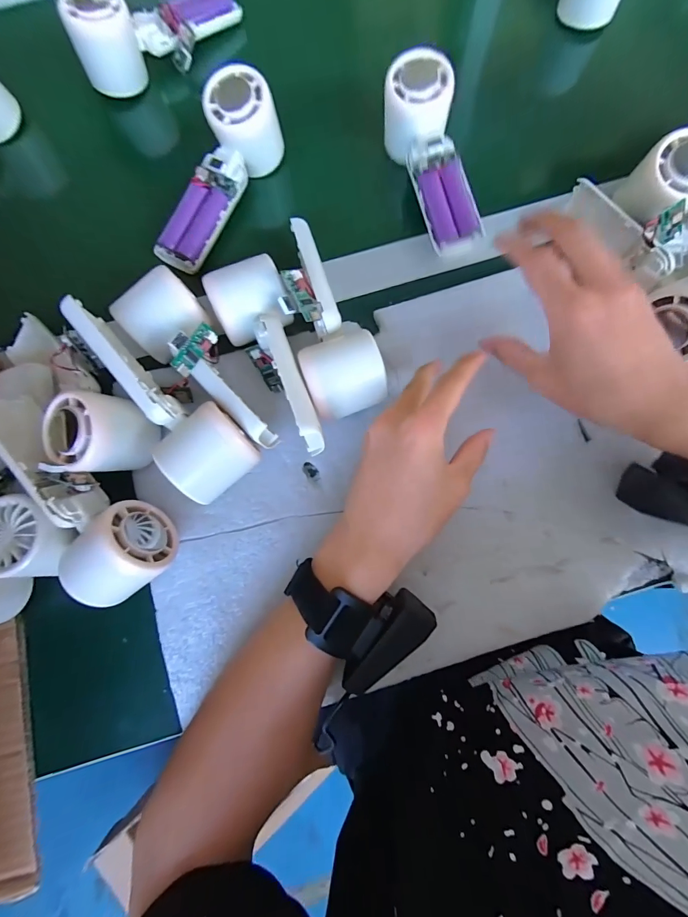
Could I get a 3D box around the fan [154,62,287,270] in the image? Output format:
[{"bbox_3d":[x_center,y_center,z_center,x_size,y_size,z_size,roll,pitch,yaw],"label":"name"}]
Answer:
[{"bbox_3d":[-0.115,-0.247,0.328,0.050,0.052,0.157,31,82,5],"label":"fan"}]

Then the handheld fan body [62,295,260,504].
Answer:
[{"bbox_3d":[-0.136,-0.040,0.277,0.159,0.063,0.057,43,83,7],"label":"handheld fan body"}]

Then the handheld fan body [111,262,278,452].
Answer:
[{"bbox_3d":[-0.098,-0.074,0.285,0.155,0.059,0.058,43,83,7],"label":"handheld fan body"}]

